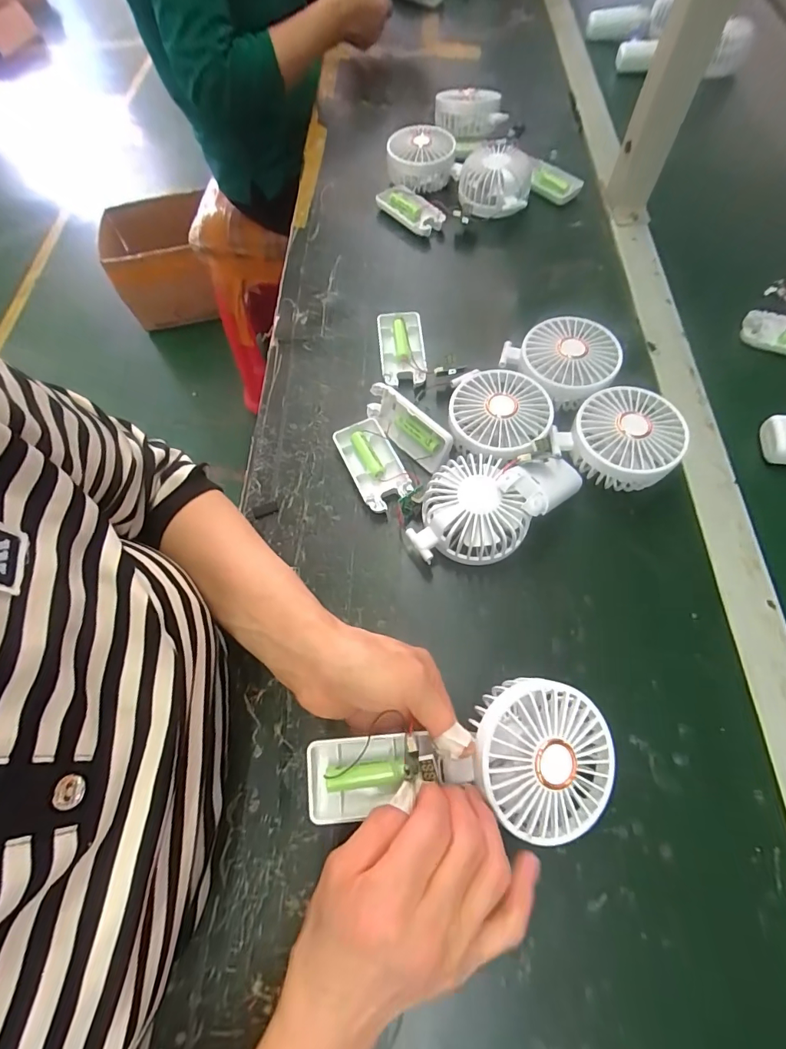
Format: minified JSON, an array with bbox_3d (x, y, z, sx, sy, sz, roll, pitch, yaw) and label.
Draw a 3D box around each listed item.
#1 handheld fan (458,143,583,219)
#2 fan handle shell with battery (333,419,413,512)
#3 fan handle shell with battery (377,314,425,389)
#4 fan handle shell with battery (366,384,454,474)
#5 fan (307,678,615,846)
[{"bbox_3d":[0.157,-0.421,0.540,0.153,0.042,0.083,-11,65,-2],"label":"handheld fan"},{"bbox_3d":[-0.018,-0.053,0.400,0.044,0.017,0.089,-25,66,-8],"label":"fan handle shell with battery"},{"bbox_3d":[0.010,-0.179,0.453,0.045,0.018,0.088,-7,65,0],"label":"fan handle shell with battery"},{"bbox_3d":[0.013,-0.088,0.395,0.090,0.043,0.018,43,47,19],"label":"fan handle shell with battery"},{"bbox_3d":[0.040,0.140,0.257,0.179,0.038,0.081,-5,65,1],"label":"fan"}]

